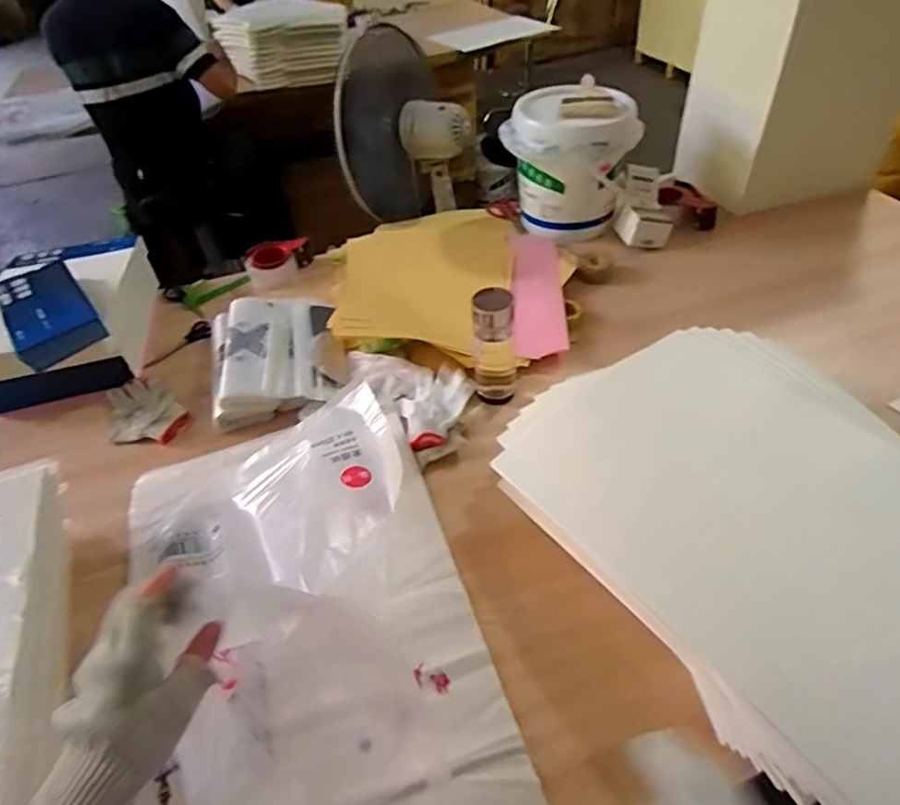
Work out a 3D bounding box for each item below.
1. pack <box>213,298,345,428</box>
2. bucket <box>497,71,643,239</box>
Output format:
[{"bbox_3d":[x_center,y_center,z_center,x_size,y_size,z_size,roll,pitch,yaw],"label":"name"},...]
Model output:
[{"bbox_3d":[-0.319,-0.088,1.033,0.225,0.061,0.293,-11,44,-4],"label":"pack"},{"bbox_3d":[0.253,-0.516,1.250,0.232,0.231,0.226,-4,44,4],"label":"bucket"}]

